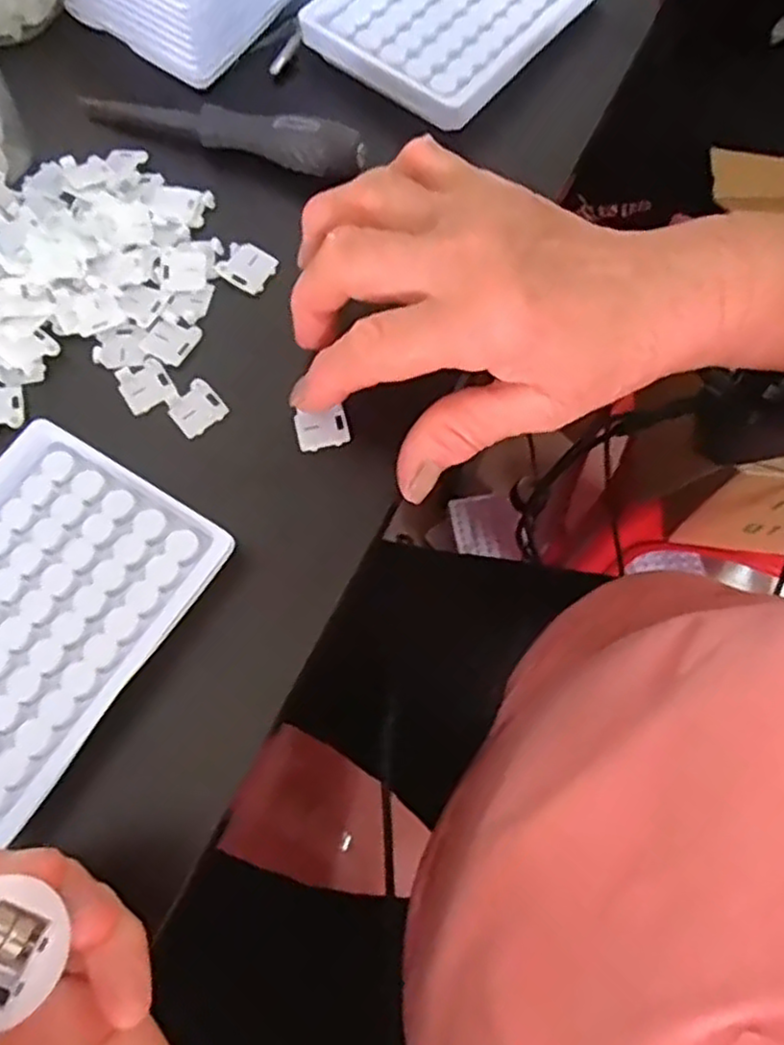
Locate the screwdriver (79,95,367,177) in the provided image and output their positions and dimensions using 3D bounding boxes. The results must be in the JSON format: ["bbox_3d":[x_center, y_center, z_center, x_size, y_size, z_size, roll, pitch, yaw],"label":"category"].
[{"bbox_3d":[-0.082,-0.184,0.334,0.144,0.022,0.020,19,72,8],"label":"screwdriver"}]

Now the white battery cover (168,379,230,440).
[{"bbox_3d":[-0.080,-0.047,0.296,0.020,0.004,0.021,-42,75,-12],"label":"white battery cover"}]

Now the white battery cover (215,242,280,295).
[{"bbox_3d":[-0.063,-0.112,0.319,0.022,0.005,0.021,29,74,11],"label":"white battery cover"}]

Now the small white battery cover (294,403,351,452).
[{"bbox_3d":[-0.028,-0.038,0.291,0.021,0.004,0.017,-13,71,-3],"label":"small white battery cover"}]

